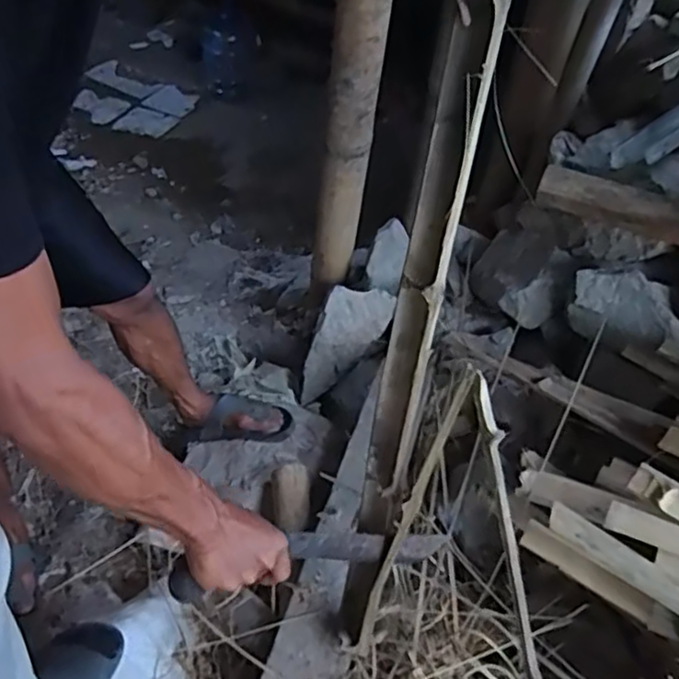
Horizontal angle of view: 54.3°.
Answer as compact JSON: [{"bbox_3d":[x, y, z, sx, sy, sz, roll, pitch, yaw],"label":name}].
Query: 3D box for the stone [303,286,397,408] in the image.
[{"bbox_3d":[-0.007,0.000,1.549,0.155,0.055,0.313,34,86,23],"label":"stone"}]

